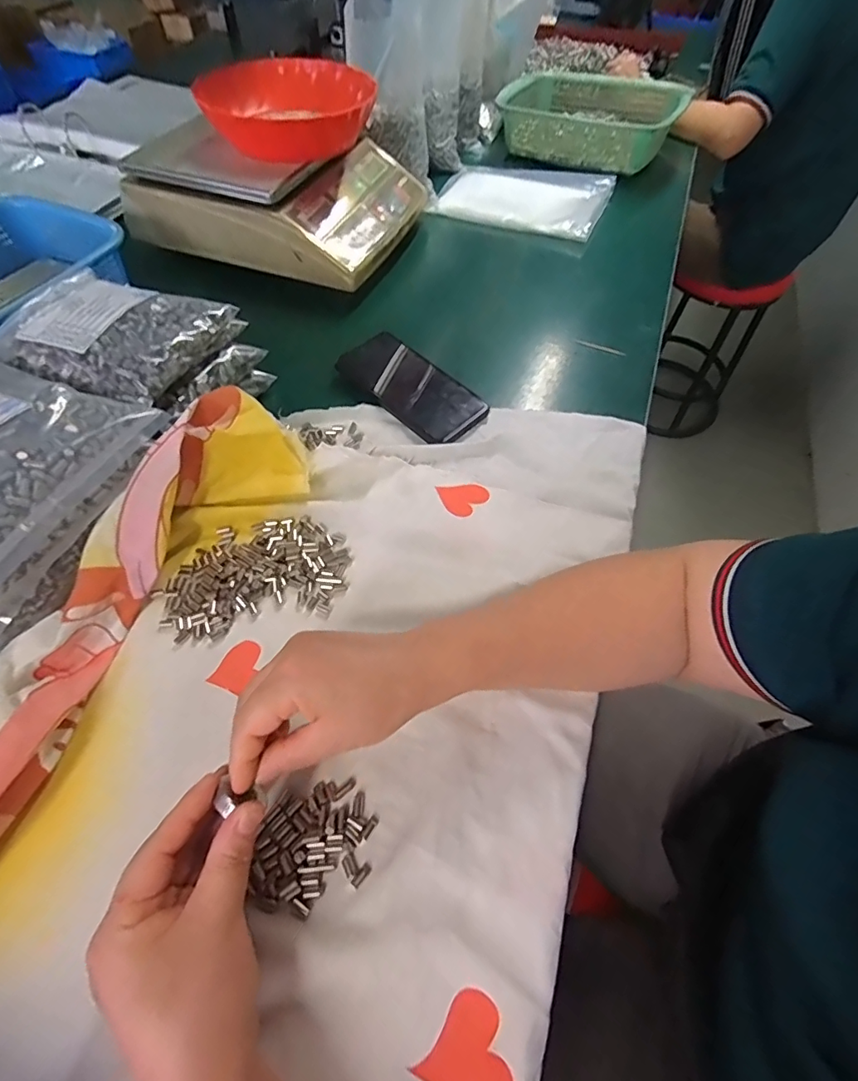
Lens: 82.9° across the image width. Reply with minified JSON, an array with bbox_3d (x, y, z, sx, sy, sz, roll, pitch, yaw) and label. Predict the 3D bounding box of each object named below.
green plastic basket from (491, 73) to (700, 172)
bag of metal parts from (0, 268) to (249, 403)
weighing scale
[{"bbox_3d":[0.273,-0.734,0.852,0.296,0.085,0.218,27,60,14],"label":"green plastic basket"},{"bbox_3d":[-0.277,-0.189,0.428,0.168,0.038,0.151,17,59,8],"label":"bag of metal parts"},{"bbox_3d":[-0.192,-0.483,0.657,0.313,0.090,0.313,18,59,9],"label":"weighing scale"}]

